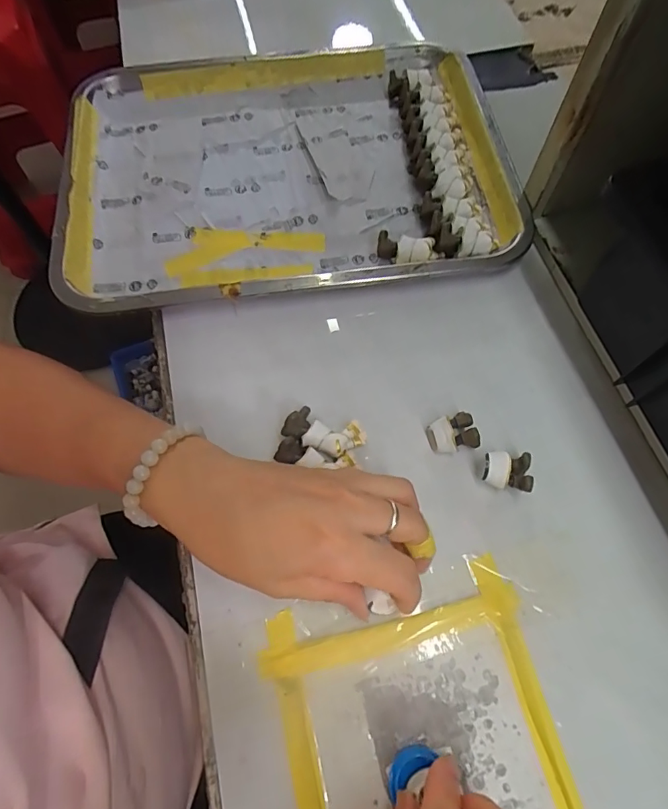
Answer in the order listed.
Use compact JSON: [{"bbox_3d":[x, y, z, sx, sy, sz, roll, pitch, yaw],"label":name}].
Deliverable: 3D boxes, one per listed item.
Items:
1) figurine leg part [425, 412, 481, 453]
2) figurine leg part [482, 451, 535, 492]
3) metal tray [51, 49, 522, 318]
[{"bbox_3d":[0.074,0.018,0.288,0.028,0.018,0.021,-10,66,-3],"label":"figurine leg part"},{"bbox_3d":[0.103,0.040,0.279,0.027,0.022,0.023,9,66,6],"label":"figurine leg part"},{"bbox_3d":[-0.041,-0.197,0.379,0.349,0.033,0.260,-11,66,-3],"label":"metal tray"}]

